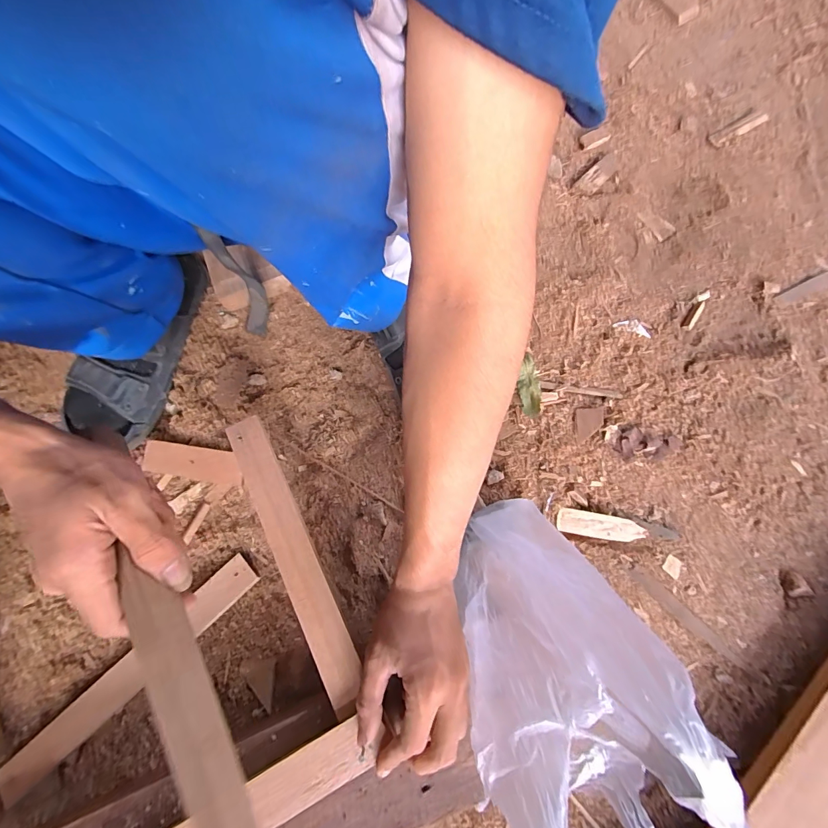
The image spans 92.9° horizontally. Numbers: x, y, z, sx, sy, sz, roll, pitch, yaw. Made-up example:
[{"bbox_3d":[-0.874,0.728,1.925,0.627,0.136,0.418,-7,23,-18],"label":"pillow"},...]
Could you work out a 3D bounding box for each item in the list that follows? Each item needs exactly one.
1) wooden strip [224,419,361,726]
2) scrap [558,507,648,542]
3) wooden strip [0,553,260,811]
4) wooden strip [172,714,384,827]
[{"bbox_3d":[-0.118,0.129,0.379,0.036,0.019,0.285,-28,75,-6],"label":"wooden strip"},{"bbox_3d":[0.203,0.121,0.427,0.092,0.004,0.025,9,75,4],"label":"scrap"},{"bbox_3d":[-0.287,0.262,0.402,0.296,0.011,0.037,-42,77,-9],"label":"wooden strip"},{"bbox_3d":[-0.159,0.332,0.309,0.273,0.011,0.039,-29,76,-4],"label":"wooden strip"}]

